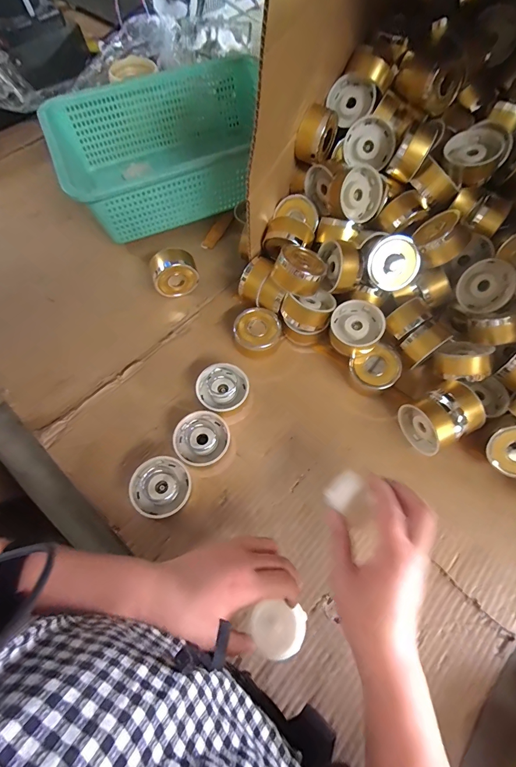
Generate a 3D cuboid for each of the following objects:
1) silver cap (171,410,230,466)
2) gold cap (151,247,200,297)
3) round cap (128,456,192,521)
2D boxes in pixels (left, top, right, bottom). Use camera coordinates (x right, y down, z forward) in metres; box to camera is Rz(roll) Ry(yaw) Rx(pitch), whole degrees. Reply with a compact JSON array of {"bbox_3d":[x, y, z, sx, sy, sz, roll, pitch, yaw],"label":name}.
[{"bbox_3d":[-0.067,0.070,0.429,0.063,0.035,0.065,0,63,-1],"label":"silver cap"},{"bbox_3d":[-0.123,-0.163,0.519,0.065,0.061,0.050,-15,65,-9],"label":"gold cap"},{"bbox_3d":[-0.109,0.120,0.404,0.064,0.031,0.065,0,63,-1],"label":"round cap"}]

